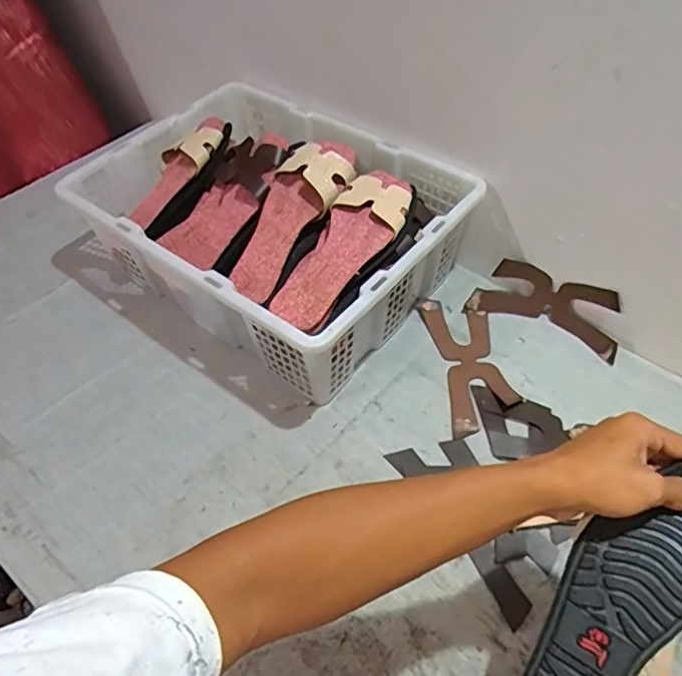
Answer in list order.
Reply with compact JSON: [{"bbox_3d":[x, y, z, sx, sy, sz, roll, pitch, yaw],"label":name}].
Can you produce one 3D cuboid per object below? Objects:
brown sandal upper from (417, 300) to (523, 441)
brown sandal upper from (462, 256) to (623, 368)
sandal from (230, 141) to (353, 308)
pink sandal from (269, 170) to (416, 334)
[{"bbox_3d":[0.169,0.029,0.758,0.090,0.009,0.206,-8,51,-4],"label":"brown sandal upper"},{"bbox_3d":[0.277,-0.047,0.777,0.200,0.067,0.072,20,55,18],"label":"brown sandal upper"},{"bbox_3d":[-0.062,-0.153,0.714,0.093,0.043,0.233,28,82,23],"label":"sandal"},{"bbox_3d":[0.005,-0.104,0.665,0.093,0.062,0.232,31,59,25],"label":"pink sandal"}]

